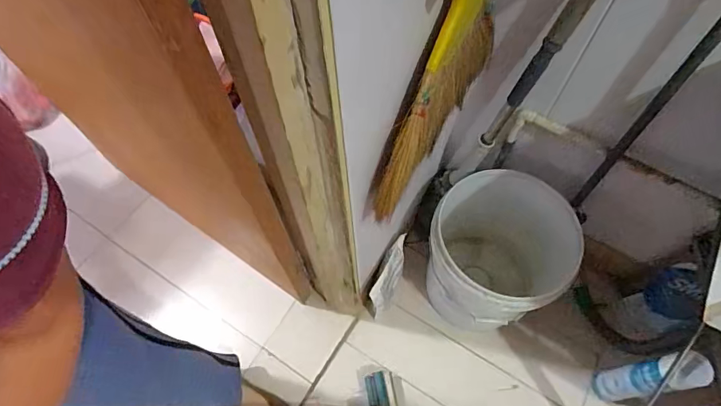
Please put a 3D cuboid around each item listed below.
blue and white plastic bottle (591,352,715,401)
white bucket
[{"bbox_3d":[0.596,0.382,0.907,0.072,0.355,0.065,-10,62,-4],"label":"blue and white plastic bottle"},{"bbox_3d":[0.330,0.141,1.046,0.311,0.343,0.307,0,62,1],"label":"white bucket"}]

